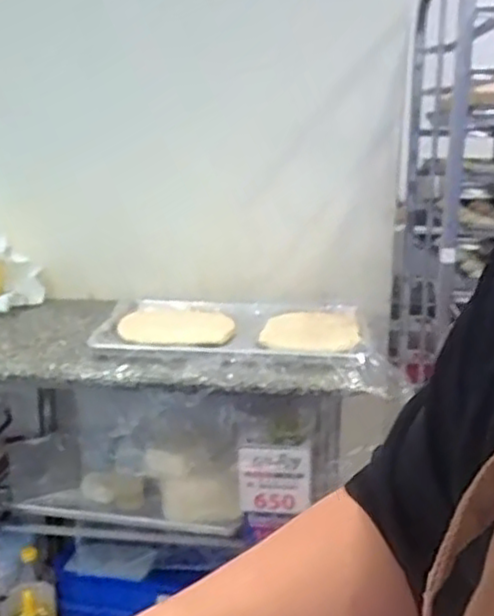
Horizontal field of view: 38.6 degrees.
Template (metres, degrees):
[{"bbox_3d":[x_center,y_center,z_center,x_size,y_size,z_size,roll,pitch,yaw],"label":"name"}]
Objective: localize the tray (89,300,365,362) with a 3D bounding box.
[{"bbox_3d":[-0.038,0.035,1.638,0.590,0.033,0.414,2,14,4],"label":"tray"}]

